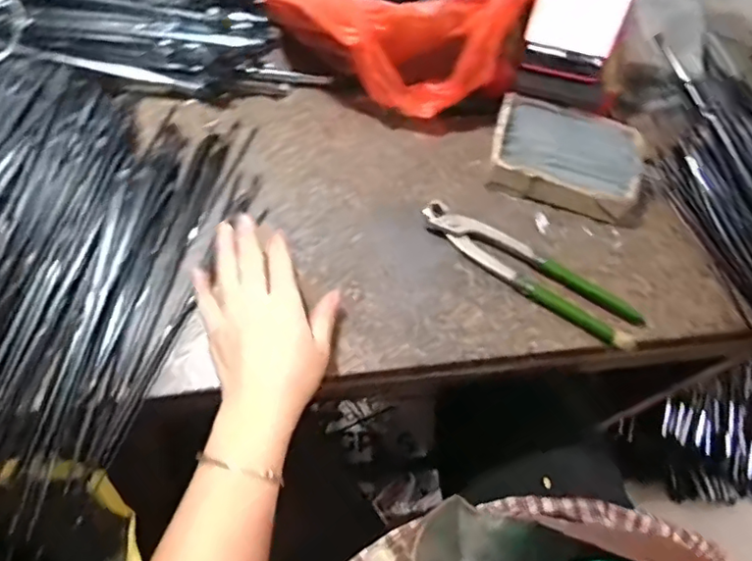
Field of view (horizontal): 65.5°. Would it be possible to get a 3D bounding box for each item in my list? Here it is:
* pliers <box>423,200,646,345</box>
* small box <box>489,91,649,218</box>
[{"bbox_3d":[0.129,-0.009,0.493,0.194,0.023,0.040,31,66,11],"label":"pliers"},{"bbox_3d":[0.172,-0.111,0.532,0.132,0.037,0.090,15,64,4],"label":"small box"}]

